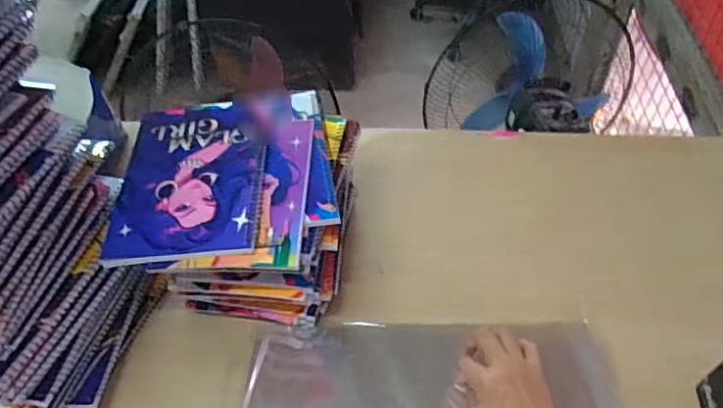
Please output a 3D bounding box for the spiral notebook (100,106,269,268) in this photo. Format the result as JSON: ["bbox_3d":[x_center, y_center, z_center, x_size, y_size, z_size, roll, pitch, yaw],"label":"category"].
[{"bbox_3d":[-0.174,-0.032,0.572,0.143,0.015,0.212,-3,50,-1],"label":"spiral notebook"}]

